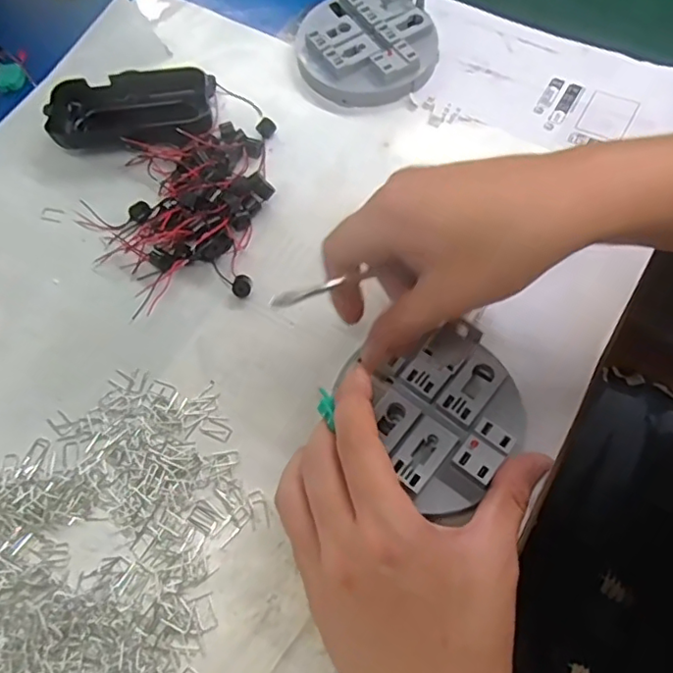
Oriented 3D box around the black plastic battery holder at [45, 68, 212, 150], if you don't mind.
[{"bbox_3d":[-0.142,-0.158,0.410,0.110,0.026,0.054,-11,66,-3],"label":"black plastic battery holder"}]

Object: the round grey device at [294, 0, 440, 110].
[{"bbox_3d":[0.023,-0.218,0.432,0.102,0.024,0.102,-1,66,2],"label":"round grey device"}]

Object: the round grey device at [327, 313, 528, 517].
[{"bbox_3d":[0.058,0.039,0.314,0.084,0.017,0.087,-36,70,-13],"label":"round grey device"}]

